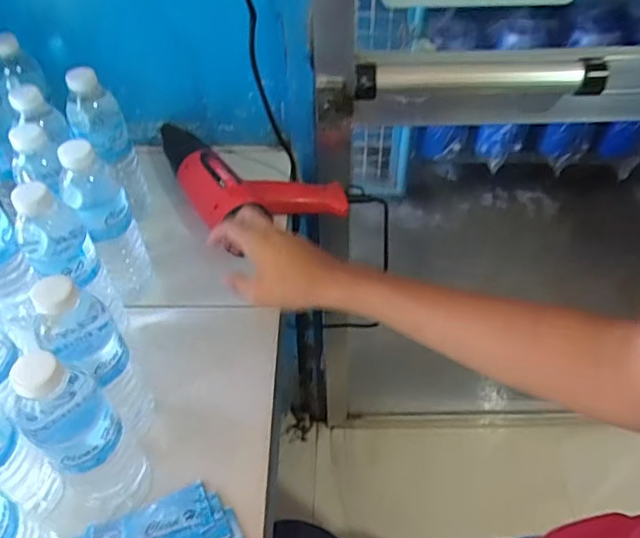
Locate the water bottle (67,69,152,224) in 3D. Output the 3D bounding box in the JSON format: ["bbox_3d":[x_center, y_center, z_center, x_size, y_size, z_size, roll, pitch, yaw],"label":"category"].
[{"bbox_3d":[-0.256,-0.147,0.703,0.064,0.206,0.056,-24,52,-18],"label":"water bottle"}]

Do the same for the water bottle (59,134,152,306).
[{"bbox_3d":[-0.227,-0.041,0.620,0.057,0.214,0.058,-21,51,-16],"label":"water bottle"}]

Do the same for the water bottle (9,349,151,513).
[{"bbox_3d":[-0.193,0.134,0.462,0.061,0.212,0.061,-1,49,1],"label":"water bottle"}]

